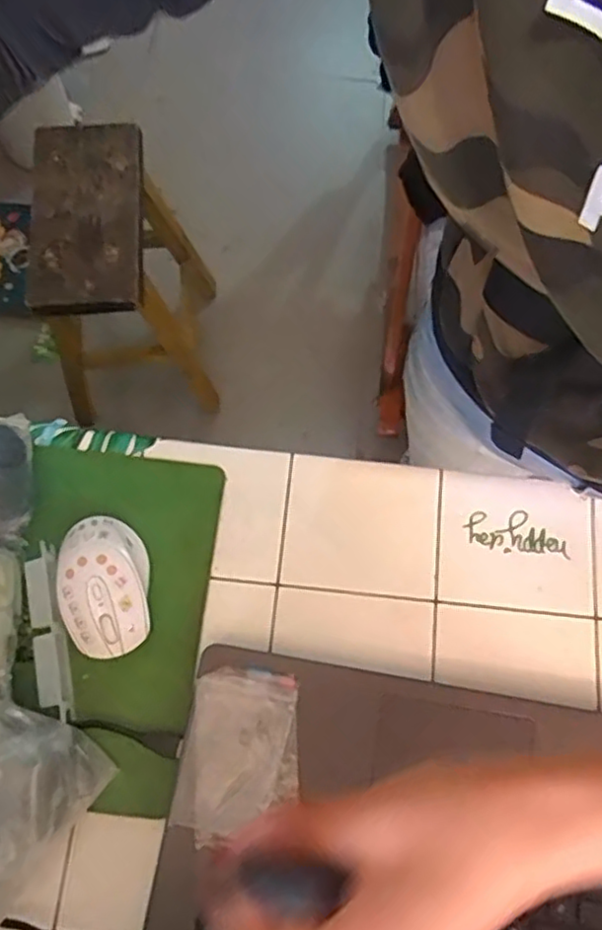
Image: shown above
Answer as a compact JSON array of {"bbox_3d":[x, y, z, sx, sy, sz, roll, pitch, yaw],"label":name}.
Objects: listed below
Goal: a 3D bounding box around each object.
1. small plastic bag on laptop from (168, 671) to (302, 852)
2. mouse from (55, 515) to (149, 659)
[{"bbox_3d":[-0.042,0.194,0.445,0.077,0.011,0.106,5,70,1],"label":"small plastic bag on laptop"},{"bbox_3d":[-0.143,0.087,0.480,0.058,0.035,0.100,-8,71,-3],"label":"mouse"}]

